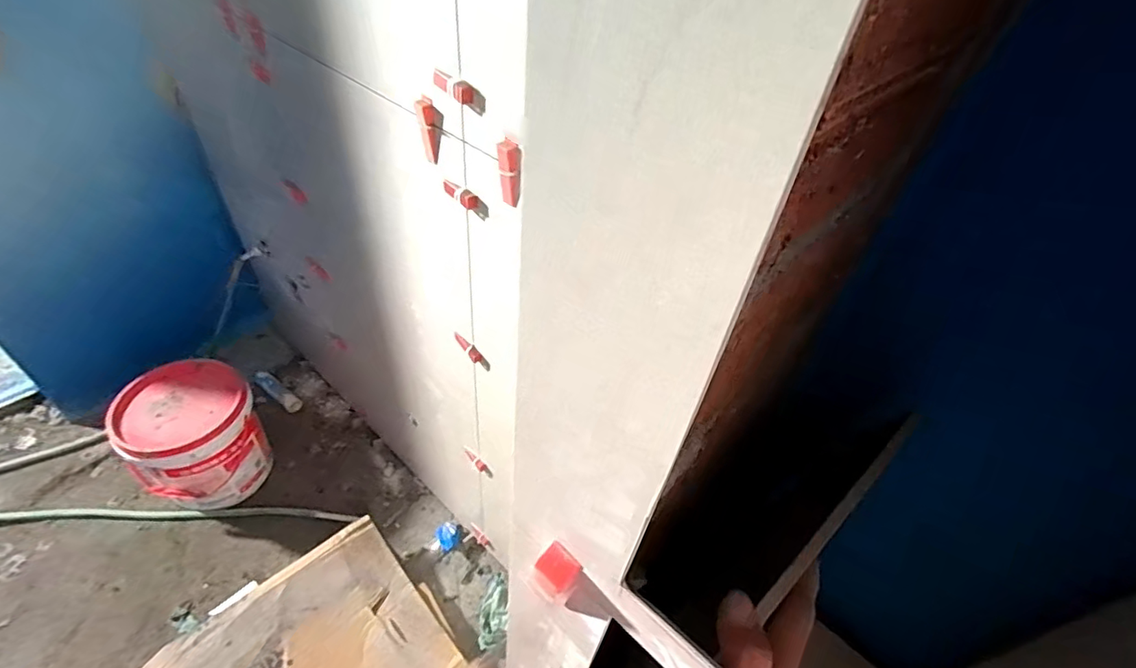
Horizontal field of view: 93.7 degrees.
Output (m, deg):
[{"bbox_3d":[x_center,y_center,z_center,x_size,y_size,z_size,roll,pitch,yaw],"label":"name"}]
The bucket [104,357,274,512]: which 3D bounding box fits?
[{"bbox_3d":[-1.060,0.300,1.526,0.285,0.373,0.306,4,44,-3],"label":"bucket"}]

